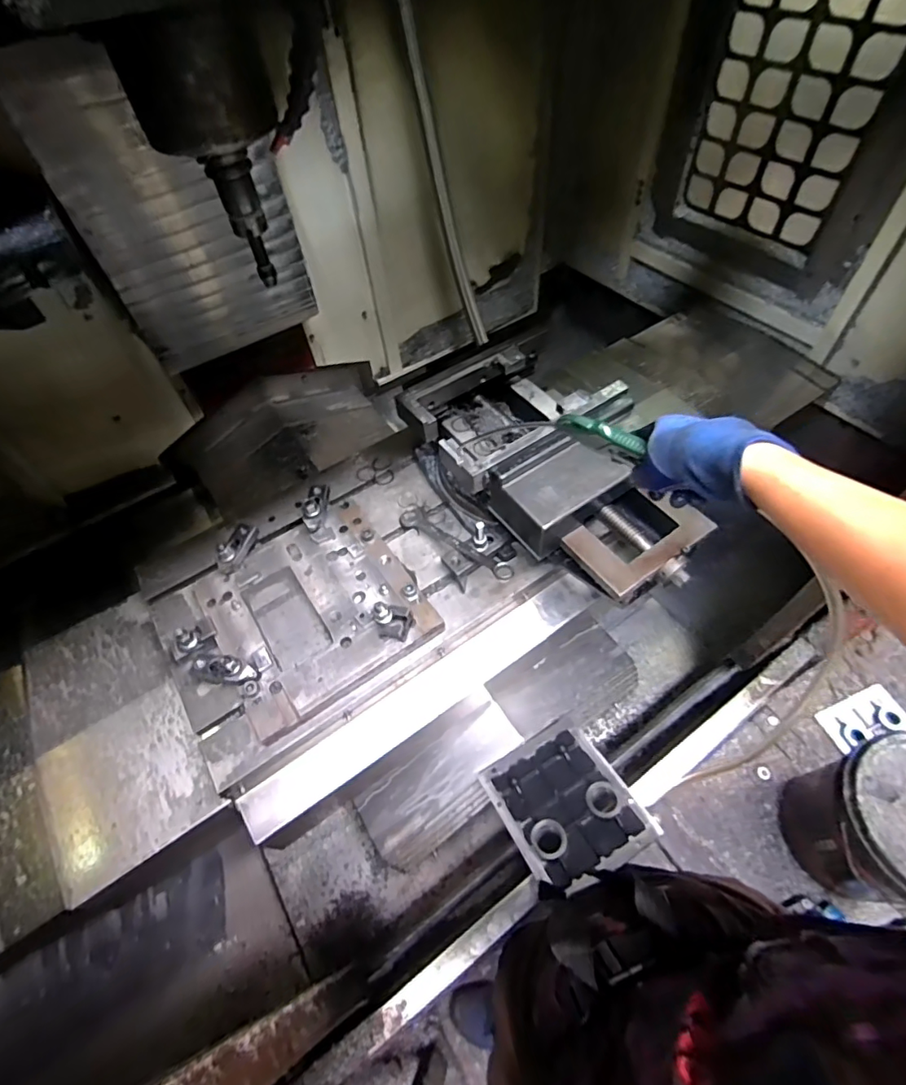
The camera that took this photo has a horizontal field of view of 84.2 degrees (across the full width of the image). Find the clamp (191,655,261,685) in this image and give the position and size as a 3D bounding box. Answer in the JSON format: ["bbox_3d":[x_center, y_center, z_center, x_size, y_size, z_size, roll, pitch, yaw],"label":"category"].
[{"bbox_3d":[-0.368,0.200,0.796,0.109,0.047,0.040,8,56,10],"label":"clamp"}]

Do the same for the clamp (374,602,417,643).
[{"bbox_3d":[-0.096,0.123,0.823,0.053,0.061,0.054,17,59,16],"label":"clamp"}]

